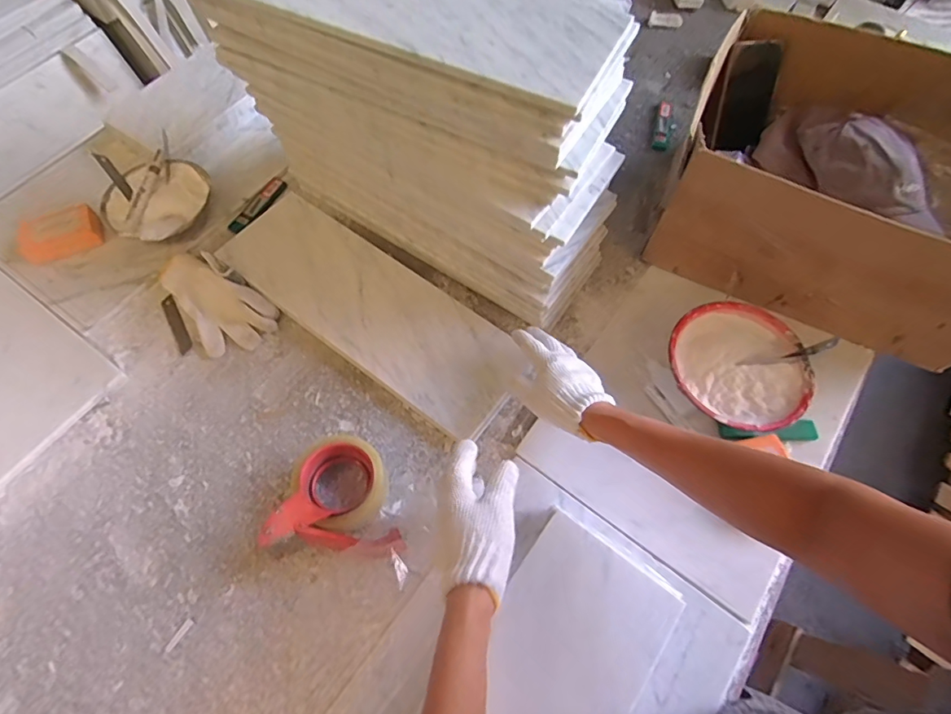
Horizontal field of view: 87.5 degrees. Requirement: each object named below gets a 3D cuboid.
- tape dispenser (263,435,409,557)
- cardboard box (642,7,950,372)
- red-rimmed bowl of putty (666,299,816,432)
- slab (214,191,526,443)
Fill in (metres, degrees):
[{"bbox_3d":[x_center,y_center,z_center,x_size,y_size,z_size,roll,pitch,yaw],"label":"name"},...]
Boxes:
[{"bbox_3d":[-0.141,0.153,0.548,0.143,0.060,0.126,5,66,3],"label":"tape dispenser"},{"bbox_3d":[0.463,-0.219,0.608,0.403,0.178,0.298,20,68,9],"label":"cardboard box"},{"bbox_3d":[0.316,0.015,0.607,0.153,0.055,0.158,0,66,1],"label":"red-rimmed bowl of putty"},{"bbox_3d":[-0.142,-0.075,0.674,0.445,0.013,0.156,35,71,15],"label":"slab"}]

